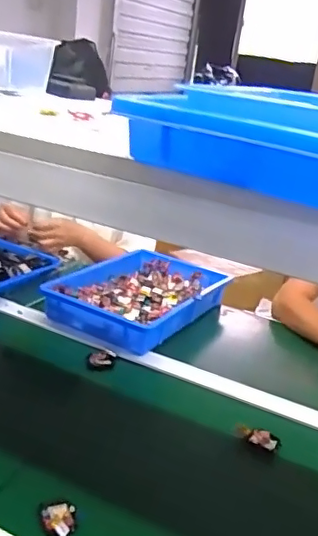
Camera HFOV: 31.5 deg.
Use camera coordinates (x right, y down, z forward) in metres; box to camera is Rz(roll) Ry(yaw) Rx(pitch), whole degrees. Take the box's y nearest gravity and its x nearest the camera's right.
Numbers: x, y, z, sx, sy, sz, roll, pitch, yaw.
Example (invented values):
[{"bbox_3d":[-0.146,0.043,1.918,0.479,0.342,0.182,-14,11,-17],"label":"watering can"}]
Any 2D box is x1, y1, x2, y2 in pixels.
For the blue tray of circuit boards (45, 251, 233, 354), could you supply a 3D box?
[{"bbox_3d":[-0.036,0.057,1.177,0.265,0.067,0.370,18,24,25],"label":"blue tray of circuit boards"}]

